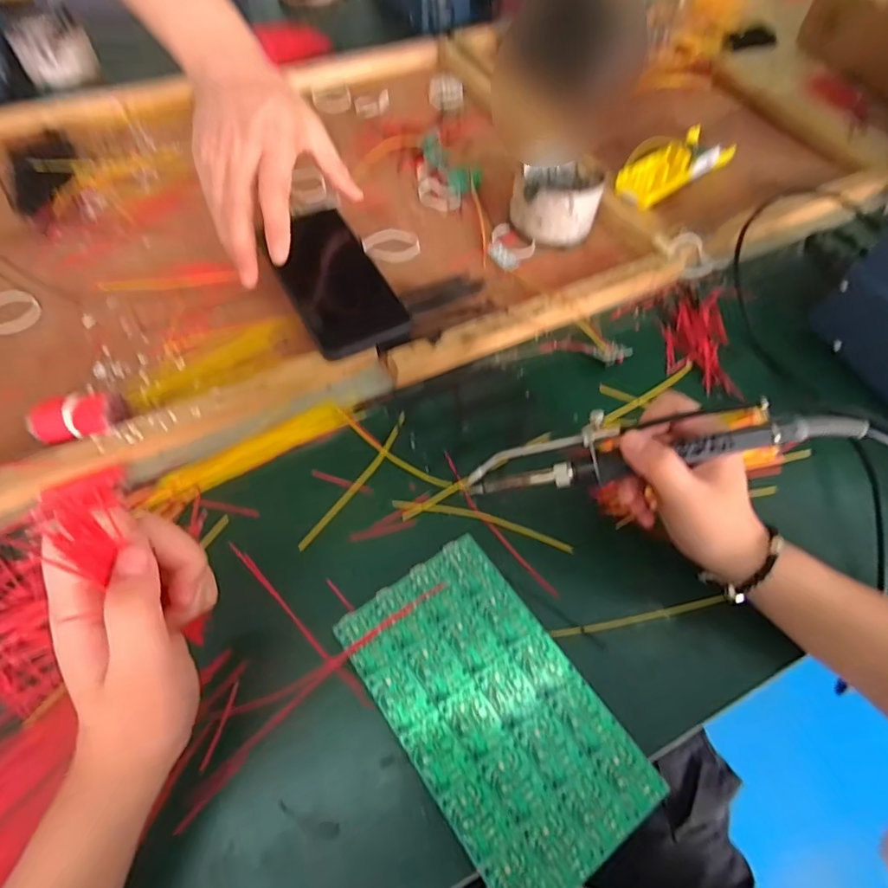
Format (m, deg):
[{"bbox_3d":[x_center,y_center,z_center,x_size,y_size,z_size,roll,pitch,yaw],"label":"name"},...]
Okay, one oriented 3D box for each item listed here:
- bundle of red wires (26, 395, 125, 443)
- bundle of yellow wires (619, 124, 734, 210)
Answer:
[{"bbox_3d":[-0.254,-0.015,0.369,0.053,0.030,0.025,-15,61,-12],"label":"bundle of red wires"},{"bbox_3d":[0.242,-0.291,0.562,0.166,0.037,0.057,-39,68,-22],"label":"bundle of yellow wires"}]

